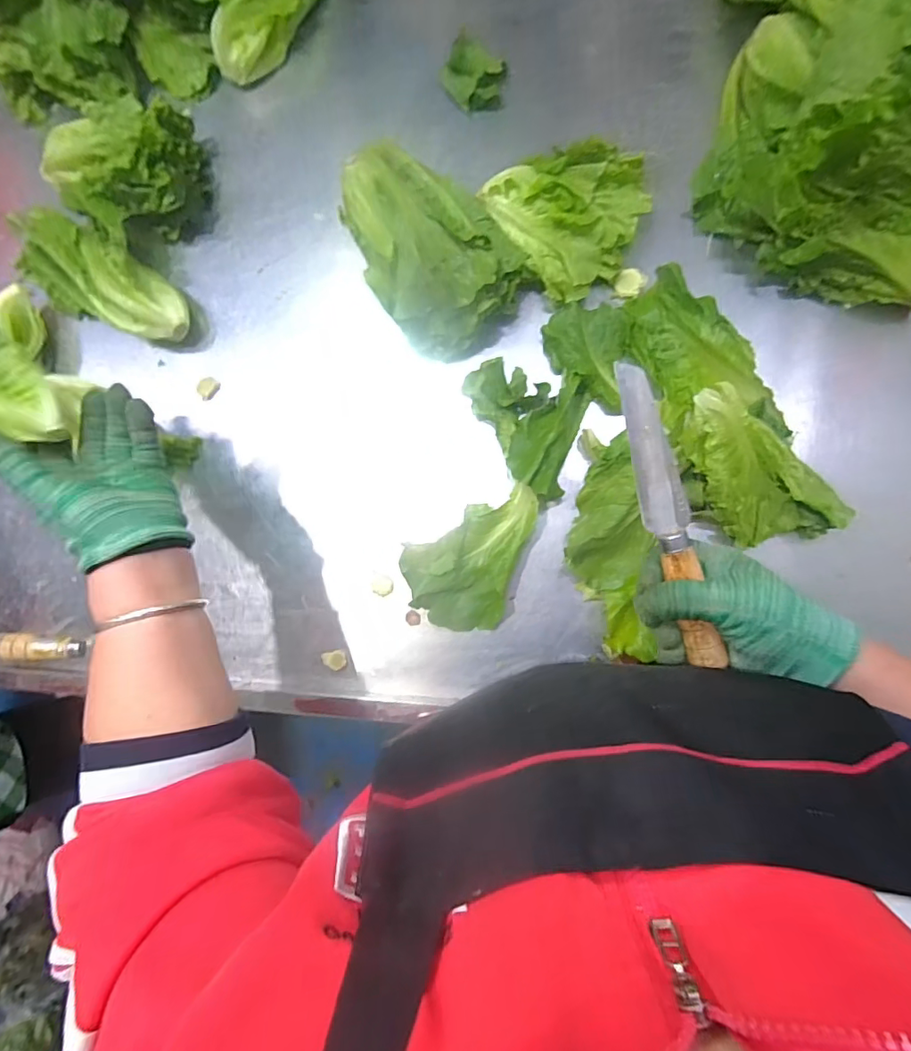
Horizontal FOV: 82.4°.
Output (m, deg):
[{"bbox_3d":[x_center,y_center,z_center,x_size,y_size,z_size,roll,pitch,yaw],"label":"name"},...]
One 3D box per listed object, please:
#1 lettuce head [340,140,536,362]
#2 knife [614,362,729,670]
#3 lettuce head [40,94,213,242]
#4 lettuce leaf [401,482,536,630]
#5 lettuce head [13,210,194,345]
[{"bbox_3d":[-0.025,-0.250,0.467,0.124,0.074,0.188,-38,83,4],"label":"lettuce head"},{"bbox_3d":[0.136,-0.004,0.333,0.025,0.012,0.198,-16,95,6],"label":"knife"},{"bbox_3d":[-0.330,-0.352,0.511,0.150,0.077,0.120,9,88,8],"label":"lettuce head"},{"bbox_3d":[0.007,0.022,0.468,0.100,0.023,0.137,19,90,8],"label":"lettuce leaf"},{"bbox_3d":[-0.347,-0.239,0.516,0.192,0.054,0.083,29,91,8],"label":"lettuce head"}]

